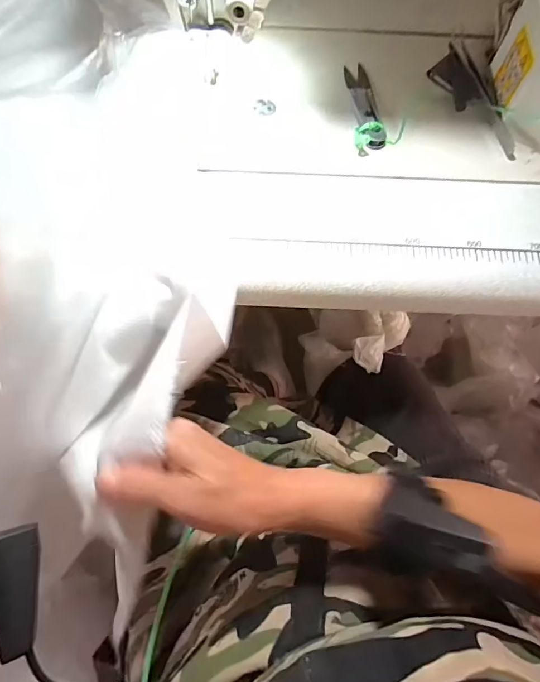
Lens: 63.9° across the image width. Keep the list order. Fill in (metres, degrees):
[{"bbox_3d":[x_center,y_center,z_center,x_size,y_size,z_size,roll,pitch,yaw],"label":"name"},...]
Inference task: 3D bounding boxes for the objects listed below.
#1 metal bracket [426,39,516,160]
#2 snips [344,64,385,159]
[{"bbox_3d":[0.184,-0.217,0.389,0.042,0.019,0.128,-21,72,-9],"label":"metal bracket"},{"bbox_3d":[0.085,-0.212,0.387,0.025,0.013,0.100,-4,70,-4],"label":"snips"}]

